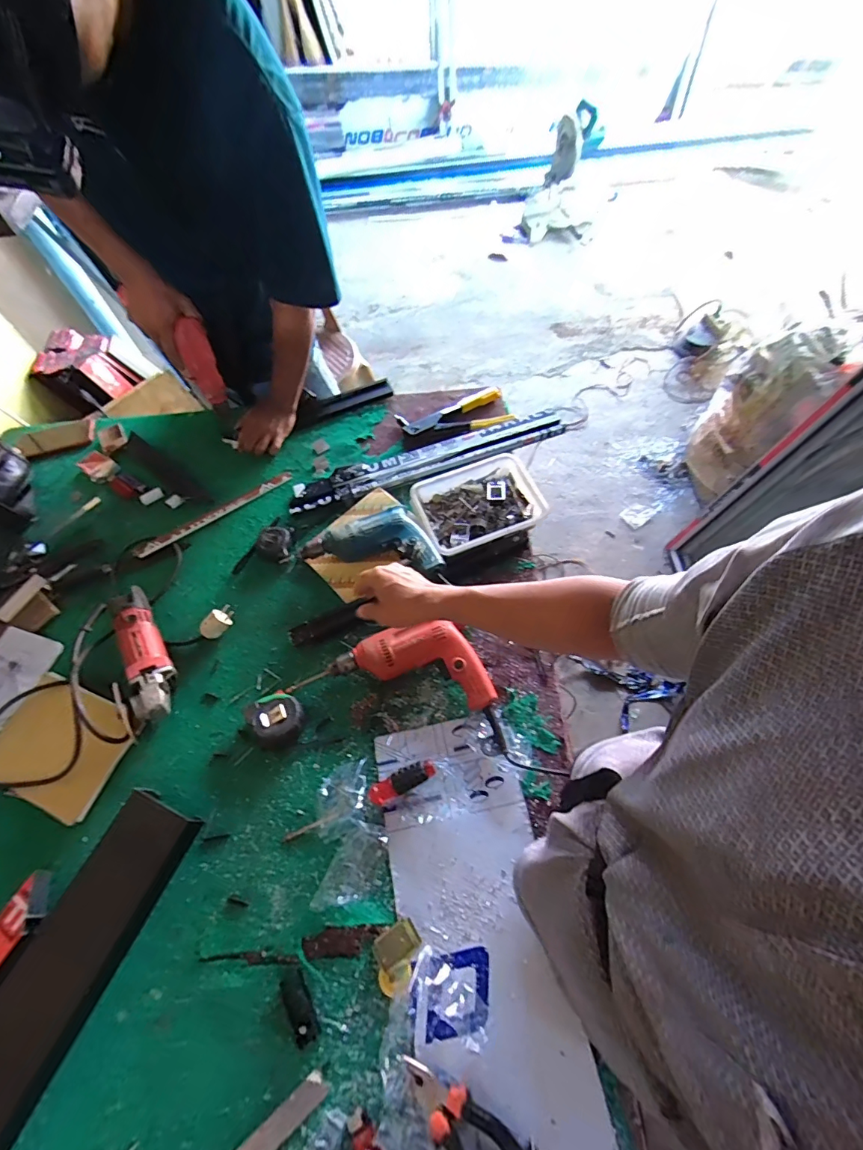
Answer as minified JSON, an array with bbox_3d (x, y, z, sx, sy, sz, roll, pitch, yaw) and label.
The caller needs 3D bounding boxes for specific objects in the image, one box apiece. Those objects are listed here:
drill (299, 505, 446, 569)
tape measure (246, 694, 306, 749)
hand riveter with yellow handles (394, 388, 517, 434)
[{"bbox_3d":[-0.098,-0.066,0.836,0.258,0.055,0.129,10,62,10],"label":"drill"},{"bbox_3d":[-0.240,0.229,0.721,0.078,0.046,0.078,-2,61,4],"label":"tape measure"},{"bbox_3d":[0.057,-0.359,1.036,0.248,0.026,0.119,-20,62,-6],"label":"hand riveter with yellow handles"}]

